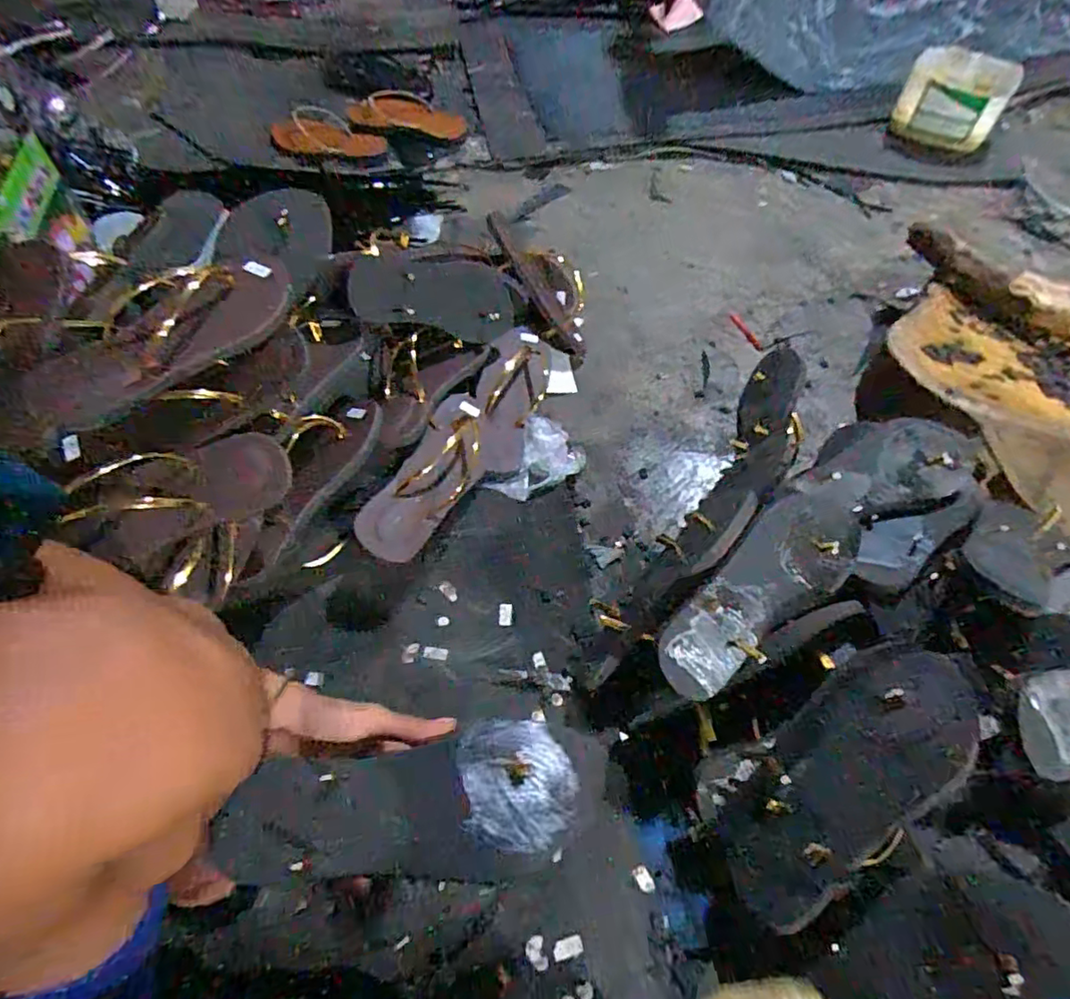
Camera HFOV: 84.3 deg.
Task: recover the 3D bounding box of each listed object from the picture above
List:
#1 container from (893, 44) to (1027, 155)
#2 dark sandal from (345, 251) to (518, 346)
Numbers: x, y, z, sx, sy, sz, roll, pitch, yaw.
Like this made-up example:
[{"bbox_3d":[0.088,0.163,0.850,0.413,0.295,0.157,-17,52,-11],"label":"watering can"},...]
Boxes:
[{"bbox_3d":[0.800,-0.766,1.133,0.186,0.137,0.148,21,61,16],"label":"container"},{"bbox_3d":[-0.118,-0.245,0.735,0.056,0.108,0.261,-8,9,45],"label":"dark sandal"}]

